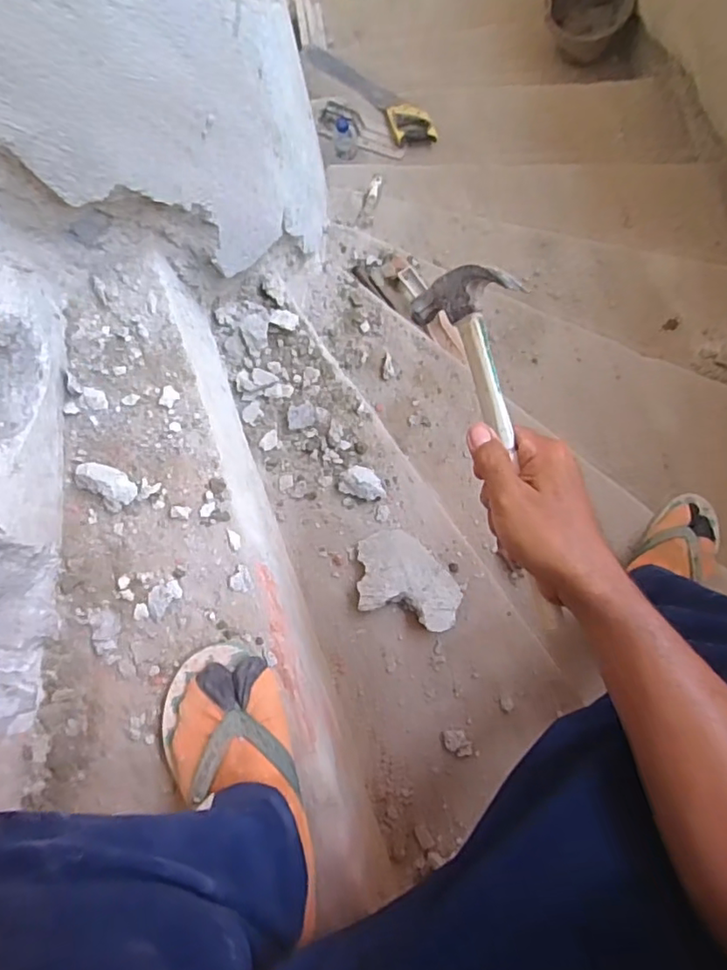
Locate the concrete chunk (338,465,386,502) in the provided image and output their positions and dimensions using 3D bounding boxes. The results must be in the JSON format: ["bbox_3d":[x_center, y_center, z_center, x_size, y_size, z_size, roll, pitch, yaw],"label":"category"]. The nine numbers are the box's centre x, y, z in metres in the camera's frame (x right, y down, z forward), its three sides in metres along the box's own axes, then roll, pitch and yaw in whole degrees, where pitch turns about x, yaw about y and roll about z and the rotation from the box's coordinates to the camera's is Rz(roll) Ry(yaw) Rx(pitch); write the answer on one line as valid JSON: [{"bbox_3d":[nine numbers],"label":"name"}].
[{"bbox_3d":[0.001,-0.002,0.737,0.059,0.016,0.037,18,86,5],"label":"concrete chunk"}]

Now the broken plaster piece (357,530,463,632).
[{"bbox_3d":[0.055,0.114,0.719,0.129,0.032,0.100,14,86,5],"label":"broken plaster piece"}]

